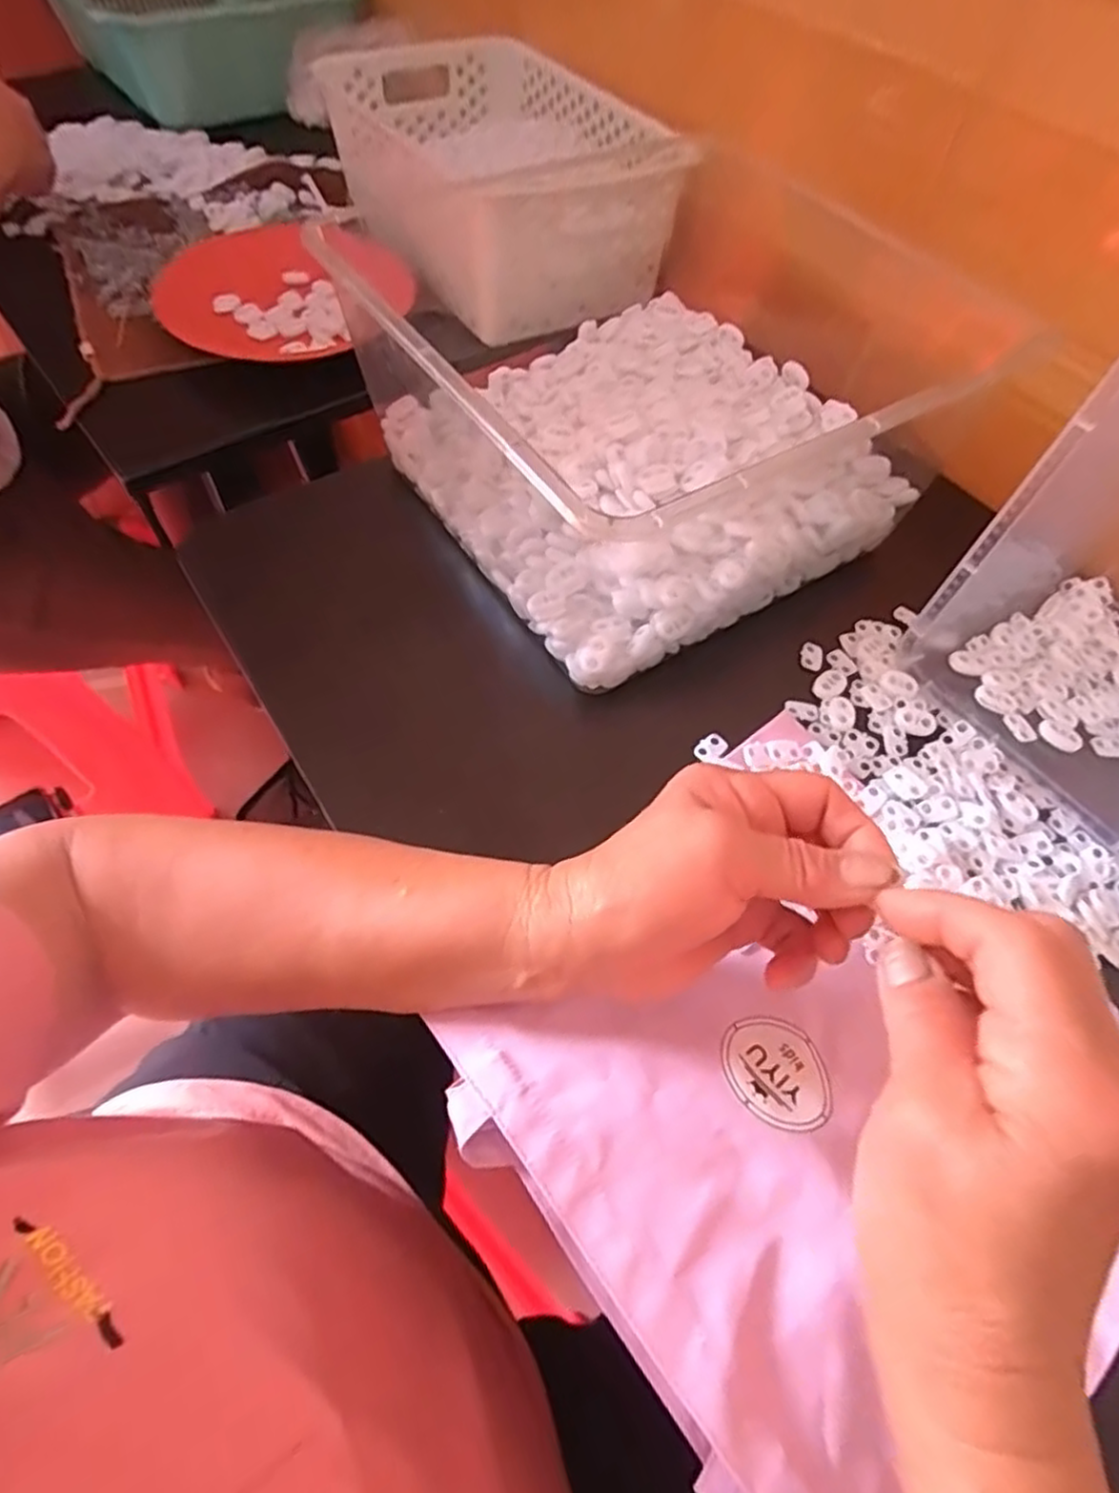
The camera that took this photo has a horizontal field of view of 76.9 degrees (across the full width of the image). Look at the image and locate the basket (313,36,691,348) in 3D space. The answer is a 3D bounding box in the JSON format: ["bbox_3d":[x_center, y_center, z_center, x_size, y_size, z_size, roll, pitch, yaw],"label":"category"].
[{"bbox_3d":[-0.057,-0.497,0.610,0.223,0.104,0.316,-22,63,-15],"label":"basket"}]

